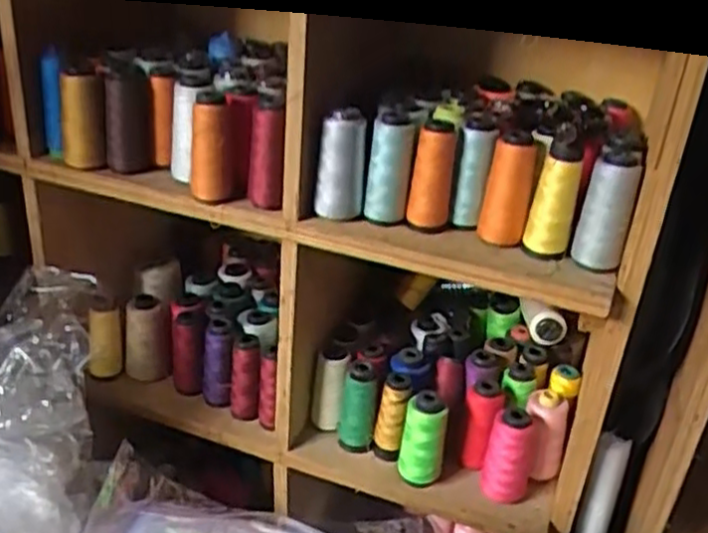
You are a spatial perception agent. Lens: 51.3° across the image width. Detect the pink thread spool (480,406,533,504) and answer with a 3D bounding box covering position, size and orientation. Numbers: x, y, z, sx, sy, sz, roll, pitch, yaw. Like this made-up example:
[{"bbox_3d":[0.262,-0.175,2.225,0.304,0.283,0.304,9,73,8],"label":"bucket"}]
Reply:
[{"bbox_3d":[0.178,0.215,0.838,0.050,0.105,0.048,4,28,-2],"label":"pink thread spool"}]

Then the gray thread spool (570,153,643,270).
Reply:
[{"bbox_3d":[0.240,-0.053,0.702,0.045,0.109,0.041,15,30,17],"label":"gray thread spool"}]

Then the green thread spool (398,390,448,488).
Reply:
[{"bbox_3d":[0.081,0.200,0.847,0.042,0.109,0.038,19,31,23],"label":"green thread spool"}]

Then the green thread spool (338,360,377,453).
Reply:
[{"bbox_3d":[0.005,0.171,0.900,0.039,0.117,0.033,5,28,-1],"label":"green thread spool"}]

